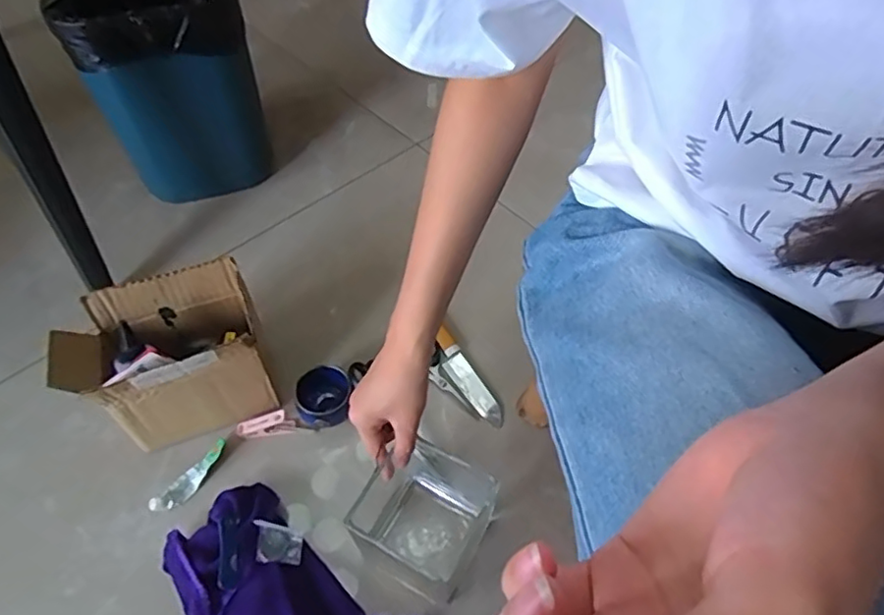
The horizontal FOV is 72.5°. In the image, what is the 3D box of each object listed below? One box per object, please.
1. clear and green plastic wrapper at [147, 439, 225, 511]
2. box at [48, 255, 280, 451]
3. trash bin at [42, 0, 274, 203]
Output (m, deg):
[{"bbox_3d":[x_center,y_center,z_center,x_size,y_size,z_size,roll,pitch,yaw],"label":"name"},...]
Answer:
[{"bbox_3d":[-0.253,0.172,0.609,0.024,0.016,0.088,37,61,24],"label":"clear and green plastic wrapper"},{"bbox_3d":[-0.272,0.058,0.611,0.175,0.145,0.111,-18,55,-13],"label":"box"},{"bbox_3d":[-0.346,-0.295,0.798,0.191,0.277,0.198,-18,55,-13],"label":"trash bin"}]

